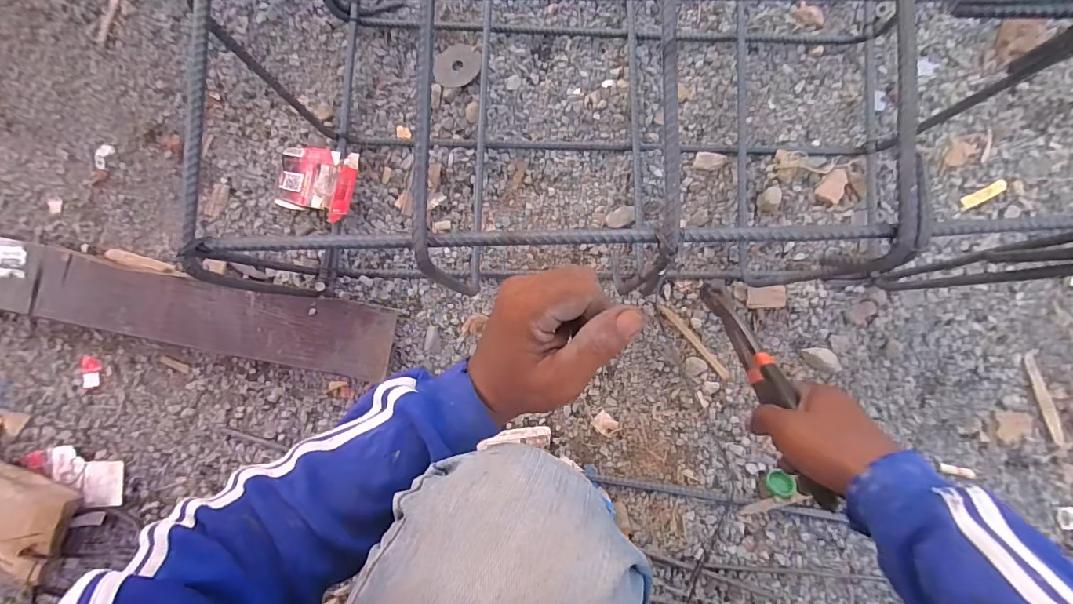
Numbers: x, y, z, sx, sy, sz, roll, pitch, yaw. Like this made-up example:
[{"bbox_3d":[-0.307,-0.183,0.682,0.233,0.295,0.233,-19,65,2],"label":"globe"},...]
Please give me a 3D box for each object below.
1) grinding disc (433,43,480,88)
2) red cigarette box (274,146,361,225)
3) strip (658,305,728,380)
[{"bbox_3d":[-0.105,-0.316,0.614,0.062,0.009,0.064,0,87,3],"label":"grinding disc"},{"bbox_3d":[-0.284,-0.154,0.599,0.103,0.034,0.088,11,87,2],"label":"red cigarette box"},{"bbox_3d":[0.197,0.049,0.577,0.012,0.004,0.119,-42,86,0],"label":"strip"}]

